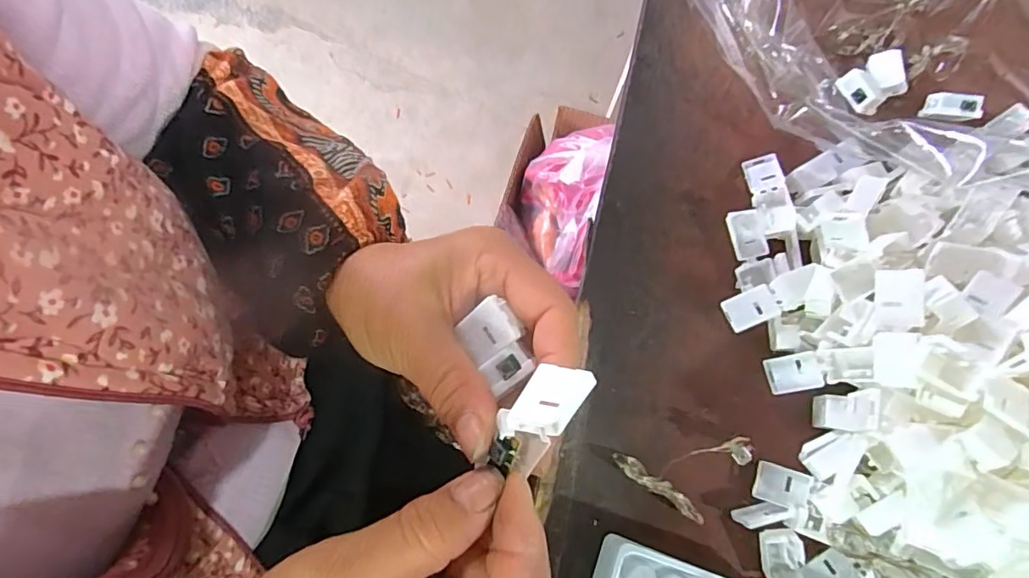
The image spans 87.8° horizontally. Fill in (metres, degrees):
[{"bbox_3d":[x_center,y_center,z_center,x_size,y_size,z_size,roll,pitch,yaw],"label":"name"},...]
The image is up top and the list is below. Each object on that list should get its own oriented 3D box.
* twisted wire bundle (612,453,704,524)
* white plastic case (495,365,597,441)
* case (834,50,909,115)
[{"bbox_3d":[0.076,0.104,0.282,0.054,0.016,0.009,36,78,7],"label":"twisted wire bundle"},{"bbox_3d":[0.010,0.037,0.172,0.021,0.032,0.007,18,30,-15],"label":"white plastic case"},{"bbox_3d":[0.229,-0.131,0.342,0.048,0.012,0.030,-34,80,-9],"label":"case"}]

